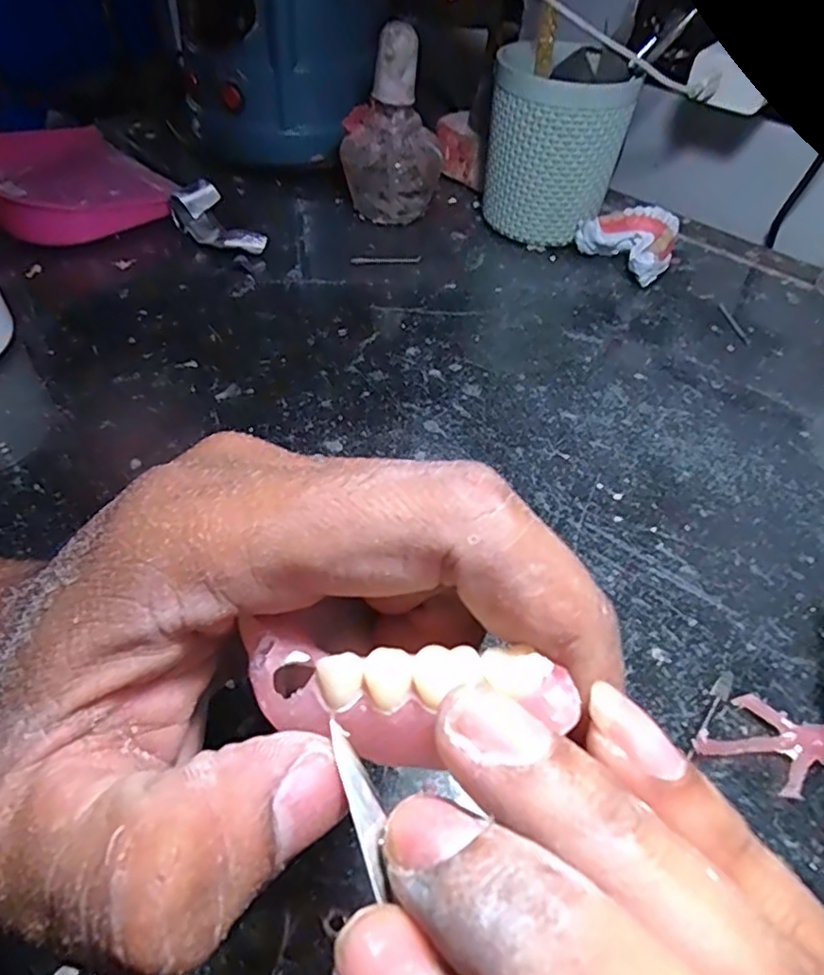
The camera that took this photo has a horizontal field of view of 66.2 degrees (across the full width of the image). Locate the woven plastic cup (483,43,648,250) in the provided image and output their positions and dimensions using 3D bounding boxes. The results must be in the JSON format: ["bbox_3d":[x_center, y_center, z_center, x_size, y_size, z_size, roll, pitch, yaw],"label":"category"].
[{"bbox_3d":[0.100,-0.239,0.449,0.090,0.114,0.086,14,49,8],"label":"woven plastic cup"}]

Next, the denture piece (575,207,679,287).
[{"bbox_3d":[0.155,-0.175,0.450,0.051,0.034,0.064,-34,59,-29],"label":"denture piece"}]

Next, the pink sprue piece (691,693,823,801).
[{"bbox_3d":[0.127,0.091,0.228,0.044,0.011,0.030,22,51,14],"label":"pink sprue piece"}]

